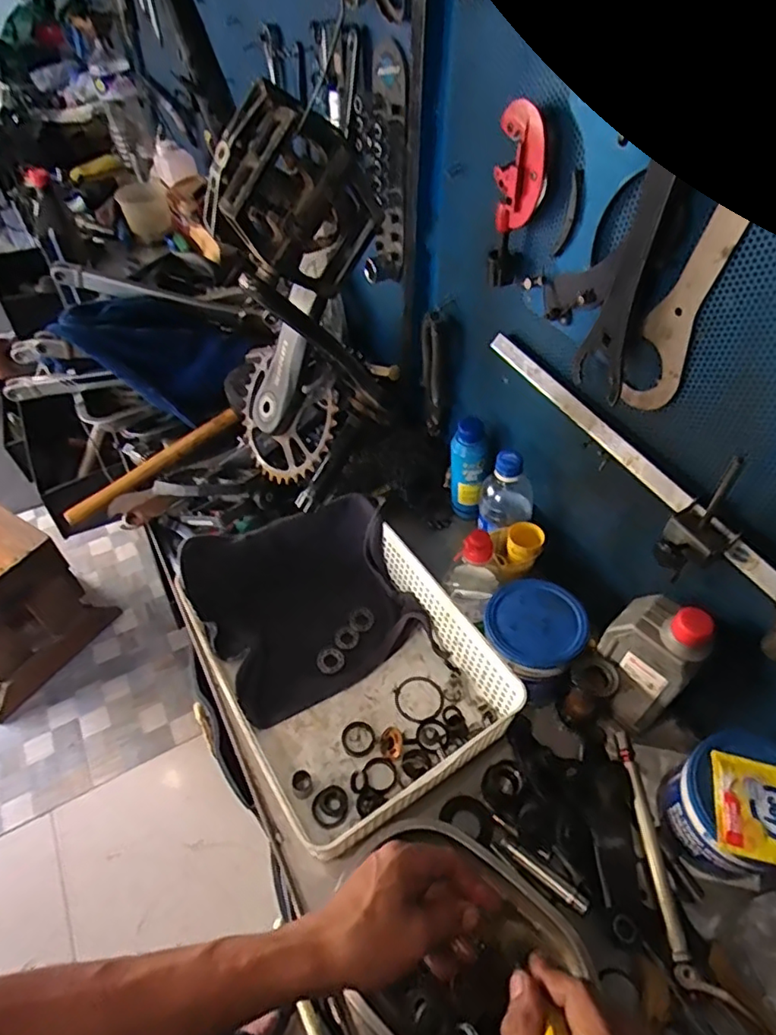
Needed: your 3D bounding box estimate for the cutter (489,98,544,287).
[{"bbox_3d":[0.118,-0.286,0.528,0.045,0.152,0.024,26,54,22],"label":"cutter"}]

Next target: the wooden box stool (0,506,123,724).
[{"bbox_3d":[-0.992,0.226,1.493,0.244,0.416,0.359,26,54,22],"label":"wooden box stool"}]

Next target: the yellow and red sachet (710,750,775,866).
[{"bbox_3d":[0.320,0.242,0.476,0.096,0.011,0.078,12,50,11],"label":"yellow and red sachet"}]

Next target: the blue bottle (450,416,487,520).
[{"bbox_3d":[0.104,-0.061,0.760,0.046,0.145,0.041,7,49,7],"label":"blue bottle"}]

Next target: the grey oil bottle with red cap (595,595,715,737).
[{"bbox_3d":[0.247,0.137,0.559,0.050,0.168,0.083,-26,53,-21],"label":"grey oil bottle with red cap"}]

